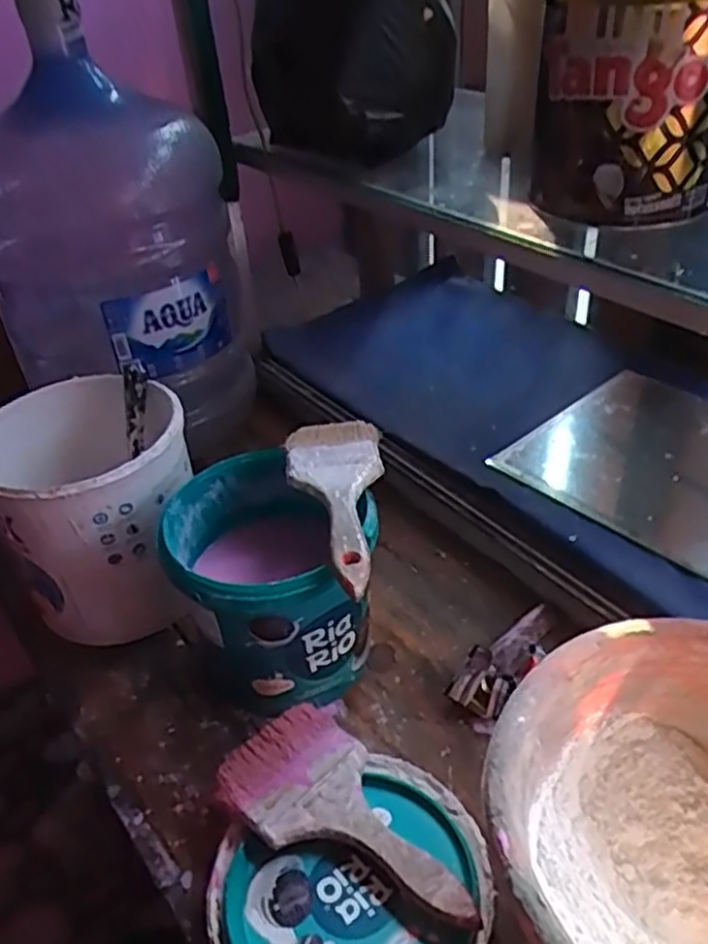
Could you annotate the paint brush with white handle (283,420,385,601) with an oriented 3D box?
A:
[{"bbox_3d":[-0.012,0.019,0.552,0.075,0.012,0.186,-7,39,-2],"label":"paint brush with white handle"}]

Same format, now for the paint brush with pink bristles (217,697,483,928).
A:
[{"bbox_3d":[-0.003,0.235,0.493,0.193,0.019,0.095,29,50,34],"label":"paint brush with pink bristles"}]

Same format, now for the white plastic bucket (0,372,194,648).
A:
[{"bbox_3d":[-0.230,0.033,0.674,0.170,0.183,0.160,-13,40,-10],"label":"white plastic bucket"}]

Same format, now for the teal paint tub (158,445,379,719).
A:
[{"bbox_3d":[-0.064,0.096,0.605,0.150,0.161,0.152,-3,39,2],"label":"teal paint tub"}]

